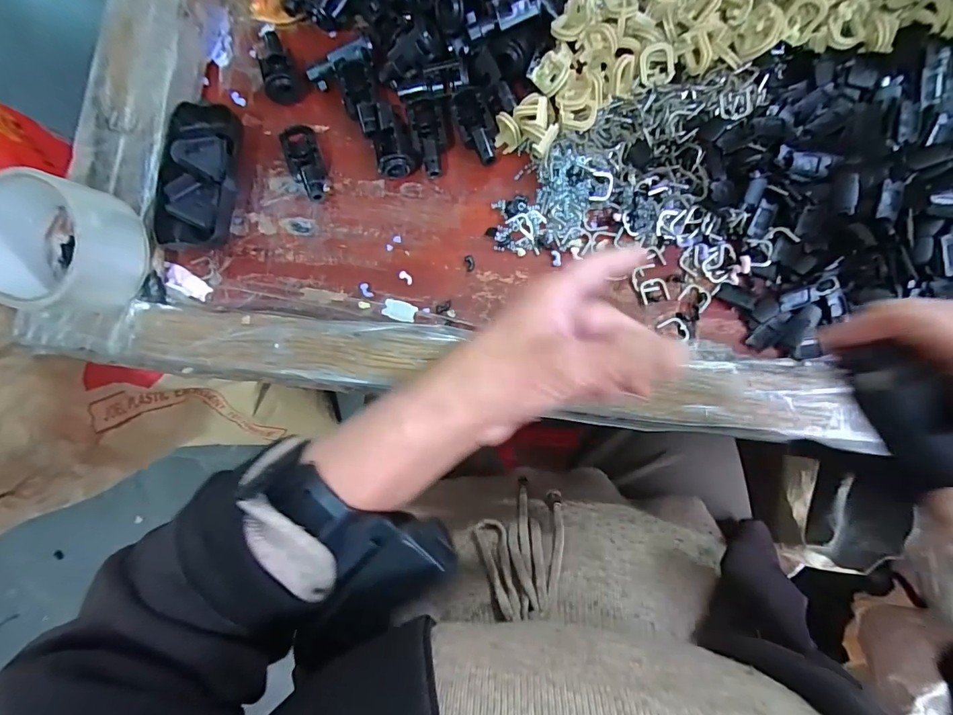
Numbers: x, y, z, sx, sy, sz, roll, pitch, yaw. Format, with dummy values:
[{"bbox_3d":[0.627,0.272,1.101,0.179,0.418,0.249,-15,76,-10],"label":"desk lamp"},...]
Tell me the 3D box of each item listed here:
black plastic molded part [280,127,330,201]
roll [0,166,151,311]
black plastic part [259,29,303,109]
[{"bbox_3d":[-0.127,-0.144,0.331,0.022,0.022,0.059,-17,83,5],"label":"black plastic molded part"},{"bbox_3d":[-0.279,-0.073,0.295,0.084,0.056,0.085,-1,84,6],"label":"roll"},{"bbox_3d":[-0.154,-0.226,0.338,0.023,0.025,0.059,-21,82,4],"label":"black plastic part"}]

